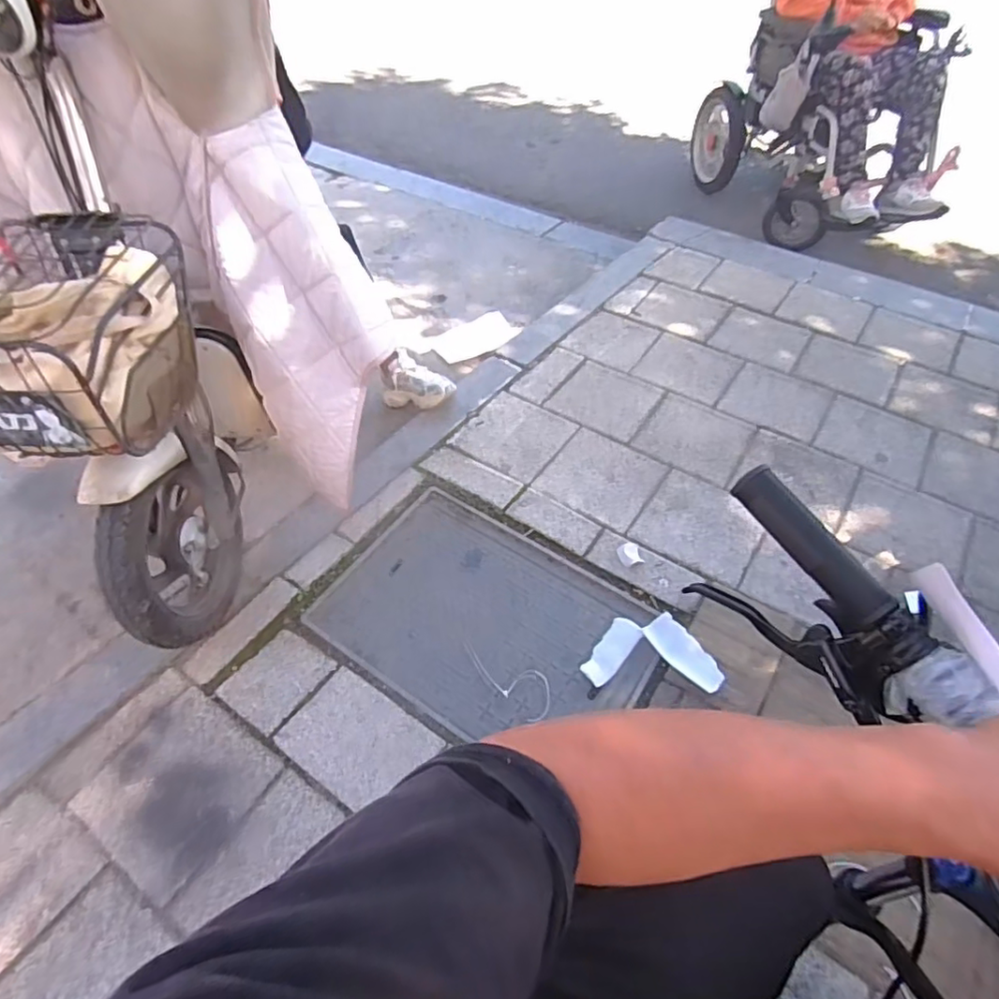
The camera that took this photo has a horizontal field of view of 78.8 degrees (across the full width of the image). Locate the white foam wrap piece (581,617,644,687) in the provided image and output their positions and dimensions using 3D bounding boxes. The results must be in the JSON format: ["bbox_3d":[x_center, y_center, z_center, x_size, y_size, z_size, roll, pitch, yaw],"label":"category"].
[{"bbox_3d":[0.218,0.292,1.175,0.059,0.015,0.151,31,56,23],"label":"white foam wrap piece"}]

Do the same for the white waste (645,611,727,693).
[{"bbox_3d":[0.354,0.295,1.165,0.075,0.032,0.169,-25,54,-20],"label":"white waste"}]

